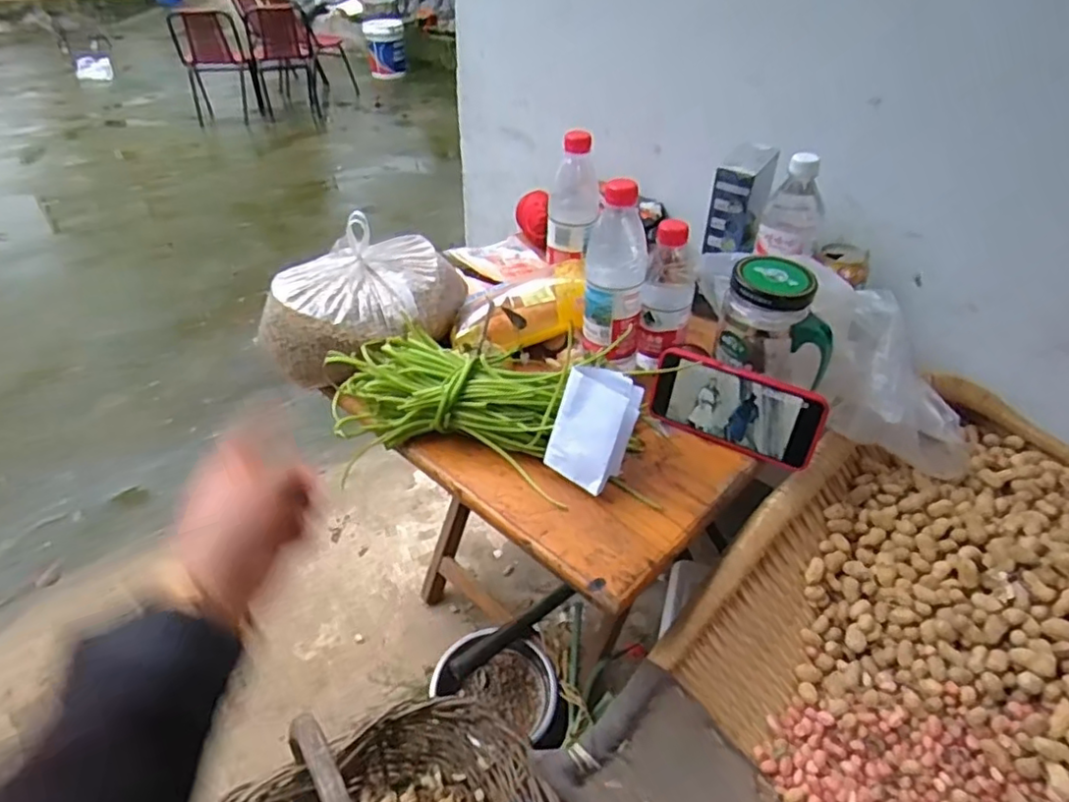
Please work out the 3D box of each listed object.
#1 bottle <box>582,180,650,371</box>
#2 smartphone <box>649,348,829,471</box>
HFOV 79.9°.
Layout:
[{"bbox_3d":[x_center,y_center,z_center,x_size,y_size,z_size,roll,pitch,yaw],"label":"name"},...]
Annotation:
[{"bbox_3d":[0.086,-0.120,0.678,0.065,0.209,0.063,6,38,7],"label":"bottle"},{"bbox_3d":[0.199,0.007,0.643,0.166,0.081,0.011,23,27,25],"label":"smartphone"}]

